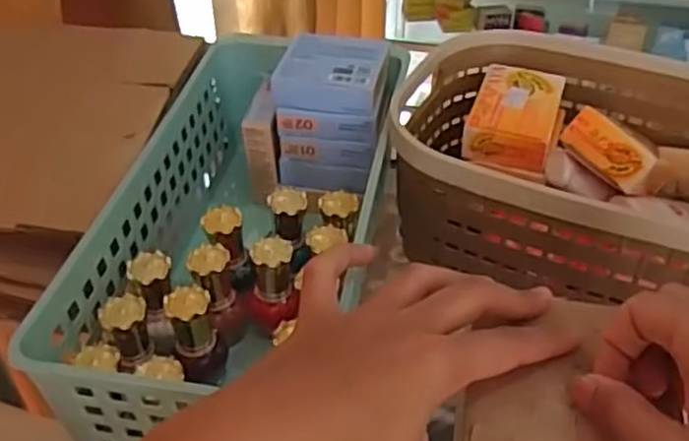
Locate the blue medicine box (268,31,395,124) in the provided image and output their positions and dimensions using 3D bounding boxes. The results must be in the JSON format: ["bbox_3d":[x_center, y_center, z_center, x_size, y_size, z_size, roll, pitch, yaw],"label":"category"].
[{"bbox_3d":[-0.006,-0.093,0.464,0.066,0.024,0.062,7,40,8],"label":"blue medicine box"}]

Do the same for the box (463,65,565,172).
[{"bbox_3d":[0.108,-0.066,0.462,0.050,0.029,0.072,12,41,15],"label":"box"}]

